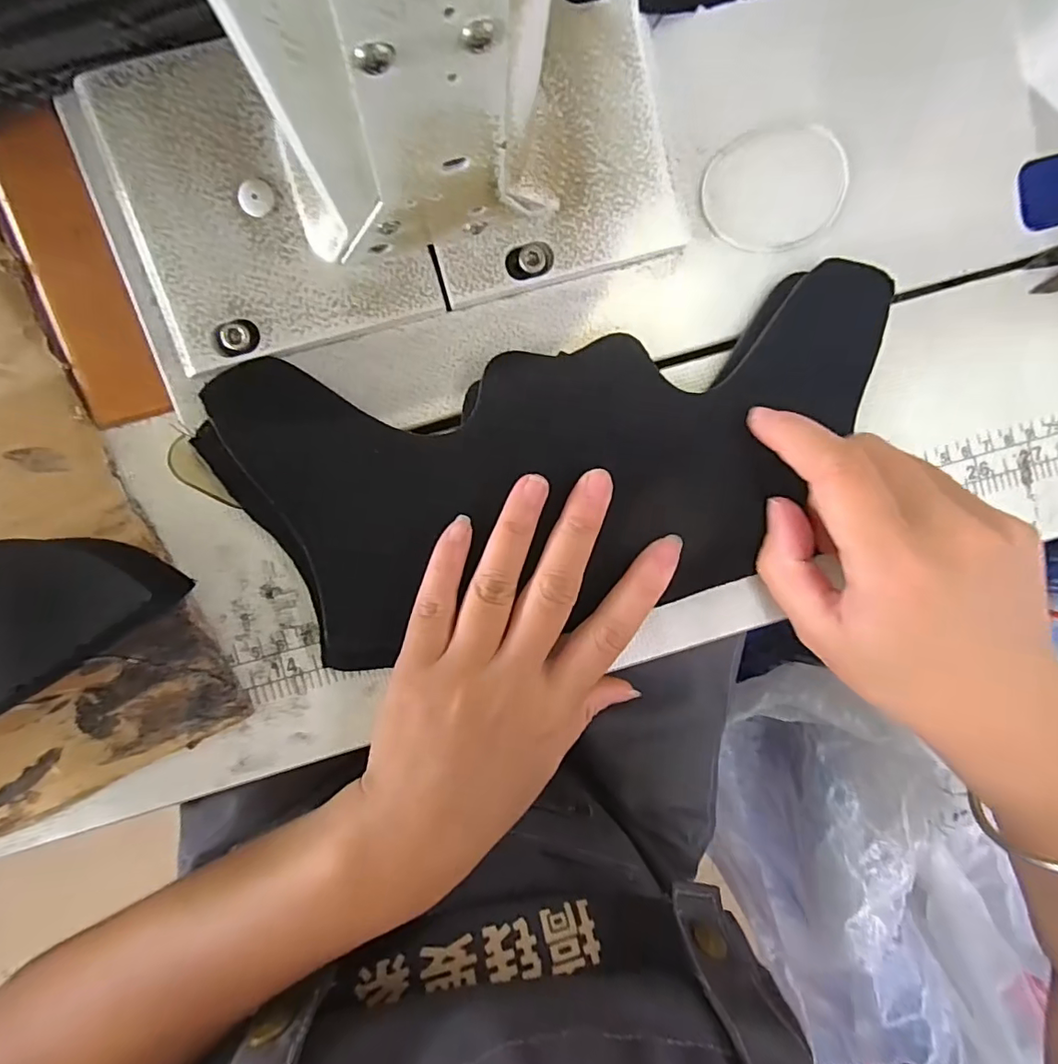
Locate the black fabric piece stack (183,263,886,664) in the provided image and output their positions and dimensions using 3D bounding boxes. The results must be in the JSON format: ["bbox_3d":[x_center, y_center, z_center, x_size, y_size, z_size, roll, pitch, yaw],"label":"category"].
[{"bbox_3d":[0.018,-0.025,0.211,0.252,0.017,0.113,-12,98,-4],"label":"black fabric piece stack"}]

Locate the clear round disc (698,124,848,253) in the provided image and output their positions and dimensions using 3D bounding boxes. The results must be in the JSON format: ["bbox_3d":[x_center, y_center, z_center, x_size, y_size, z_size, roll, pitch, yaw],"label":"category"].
[{"bbox_3d":[0.098,-0.137,0.212,0.058,0.004,0.044,-16,92,-3],"label":"clear round disc"}]

